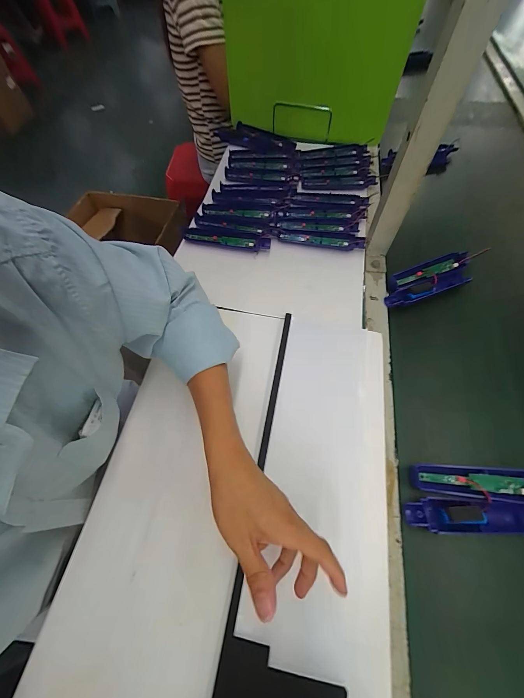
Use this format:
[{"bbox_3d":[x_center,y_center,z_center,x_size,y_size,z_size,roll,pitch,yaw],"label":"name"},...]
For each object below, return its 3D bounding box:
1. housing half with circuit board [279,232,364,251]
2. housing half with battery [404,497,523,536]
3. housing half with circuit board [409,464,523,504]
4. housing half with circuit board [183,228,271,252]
[{"bbox_3d":[0.117,-0.221,0.554,0.163,0.014,0.035,8,60,6],"label":"housing half with circuit board"},{"bbox_3d":[0.261,0.207,0.344,0.161,0.016,0.037,1,60,2],"label":"housing half with battery"},{"bbox_3d":[0.281,0.174,0.363,0.163,0.017,0.039,3,60,4],"label":"housing half with circuit board"},{"bbox_3d":[-0.067,-0.217,0.556,0.166,0.023,0.035,10,61,7],"label":"housing half with circuit board"}]

